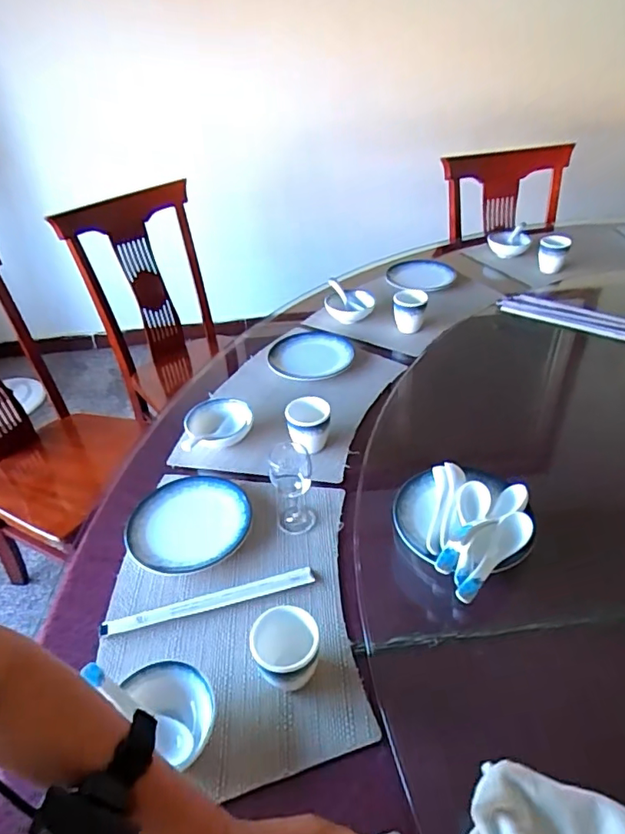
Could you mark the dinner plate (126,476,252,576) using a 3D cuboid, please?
[{"bbox_3d":[-0.177,0.152,0.771,0.175,0.018,0.160,-3,38,2],"label":"dinner plate"}]

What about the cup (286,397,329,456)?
[{"bbox_3d":[-0.006,0.022,0.873,0.069,0.084,0.073,-3,38,2],"label":"cup"}]

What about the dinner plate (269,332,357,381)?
[{"bbox_3d":[-0.001,-0.132,1.115,0.166,0.022,0.189,5,39,11],"label":"dinner plate"}]

